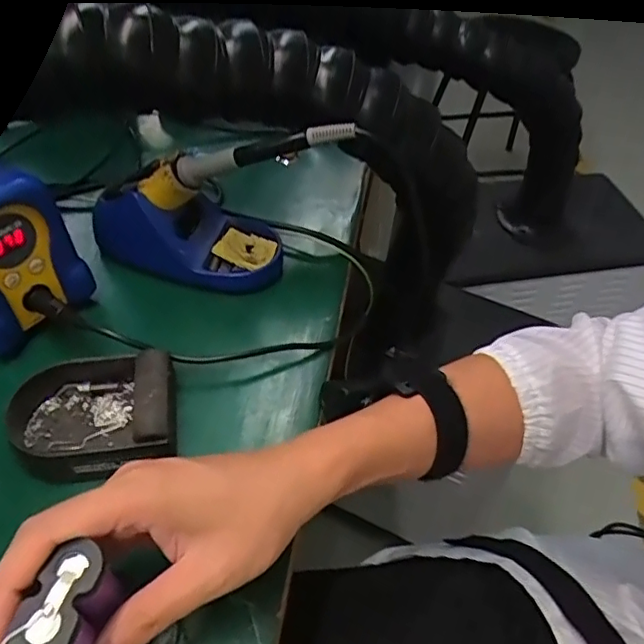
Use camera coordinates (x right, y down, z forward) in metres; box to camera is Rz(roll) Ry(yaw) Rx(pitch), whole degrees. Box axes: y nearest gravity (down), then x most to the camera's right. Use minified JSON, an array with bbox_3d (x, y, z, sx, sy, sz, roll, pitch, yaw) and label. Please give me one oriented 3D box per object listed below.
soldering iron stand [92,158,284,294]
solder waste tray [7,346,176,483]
[{"bbox_3d":[-0.109,-0.088,0.475,0.157,0.084,0.084,7,49,2],"label":"soldering iron stand"},{"bbox_3d":[-0.146,0.058,0.372,0.100,0.032,0.078,-5,50,-8],"label":"solder waste tray"}]

